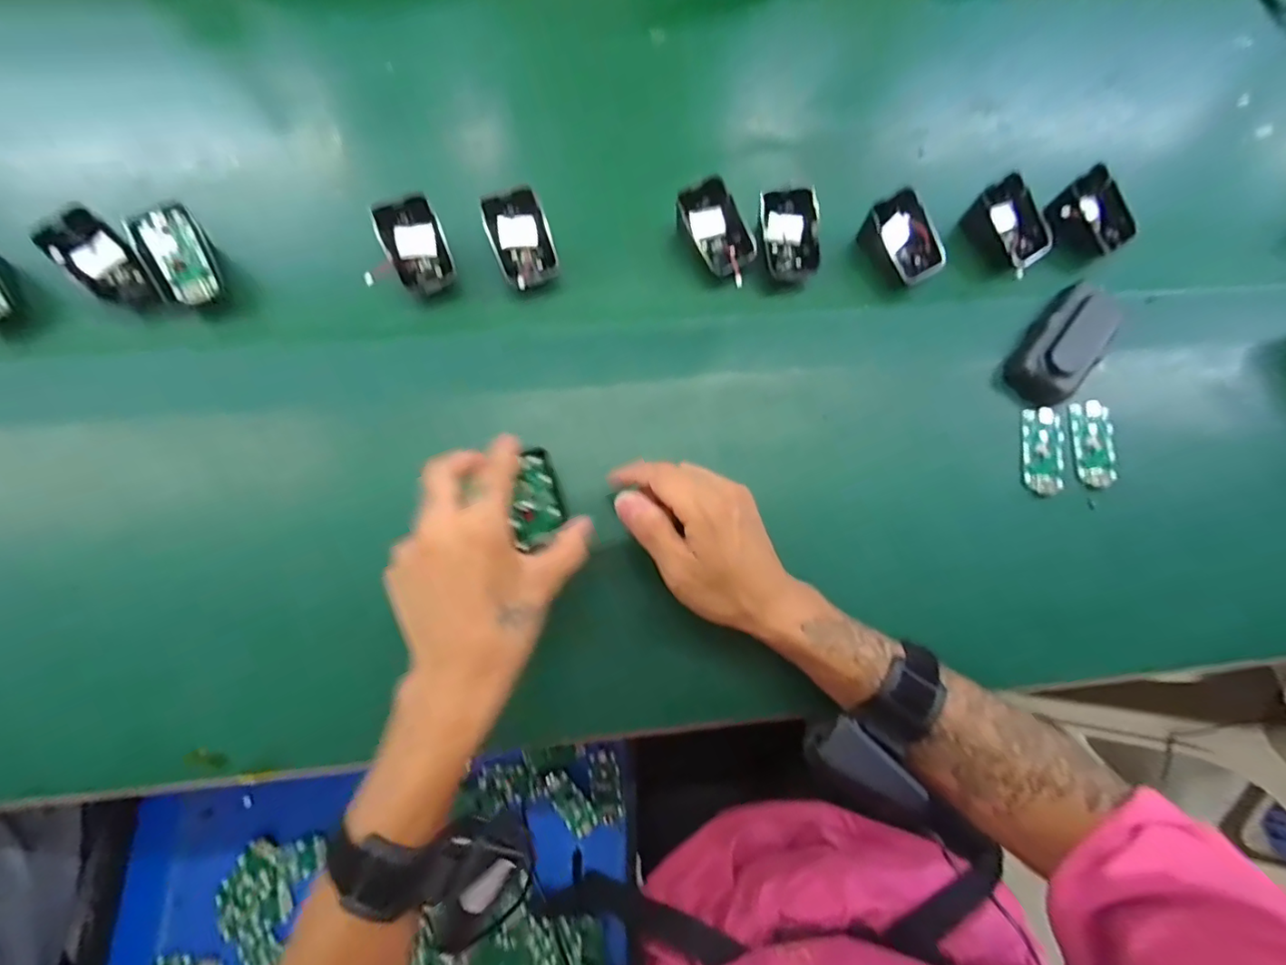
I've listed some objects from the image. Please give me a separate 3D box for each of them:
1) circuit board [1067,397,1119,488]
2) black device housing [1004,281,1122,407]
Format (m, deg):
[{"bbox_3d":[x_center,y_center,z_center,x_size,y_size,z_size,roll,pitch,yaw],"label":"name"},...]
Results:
[{"bbox_3d":[0.345,-0.029,0.419,0.032,0.010,0.066,-5,80,0],"label":"circuit board"},{"bbox_3d":[0.325,-0.107,0.423,0.052,0.032,0.091,37,78,8],"label":"black device housing"}]

